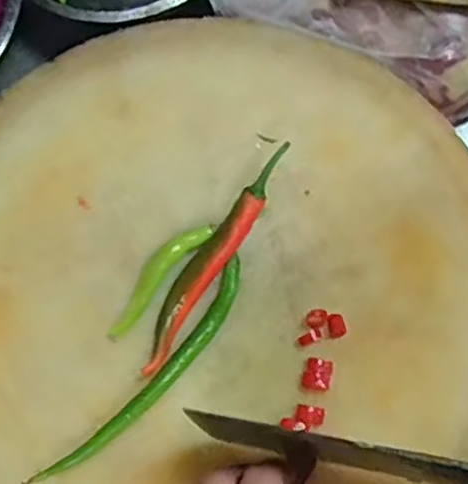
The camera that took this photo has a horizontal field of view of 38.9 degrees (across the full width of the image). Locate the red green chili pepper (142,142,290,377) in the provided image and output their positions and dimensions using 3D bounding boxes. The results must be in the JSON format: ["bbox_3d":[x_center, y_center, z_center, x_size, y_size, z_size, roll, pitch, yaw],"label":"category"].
[{"bbox_3d":[-0.017,0.009,0.426,0.026,0.044,0.158,34,75,12],"label":"red green chili pepper"}]

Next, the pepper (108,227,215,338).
[{"bbox_3d":[-0.053,0.022,0.447,0.024,0.011,0.098,39,76,13],"label":"pepper"}]

